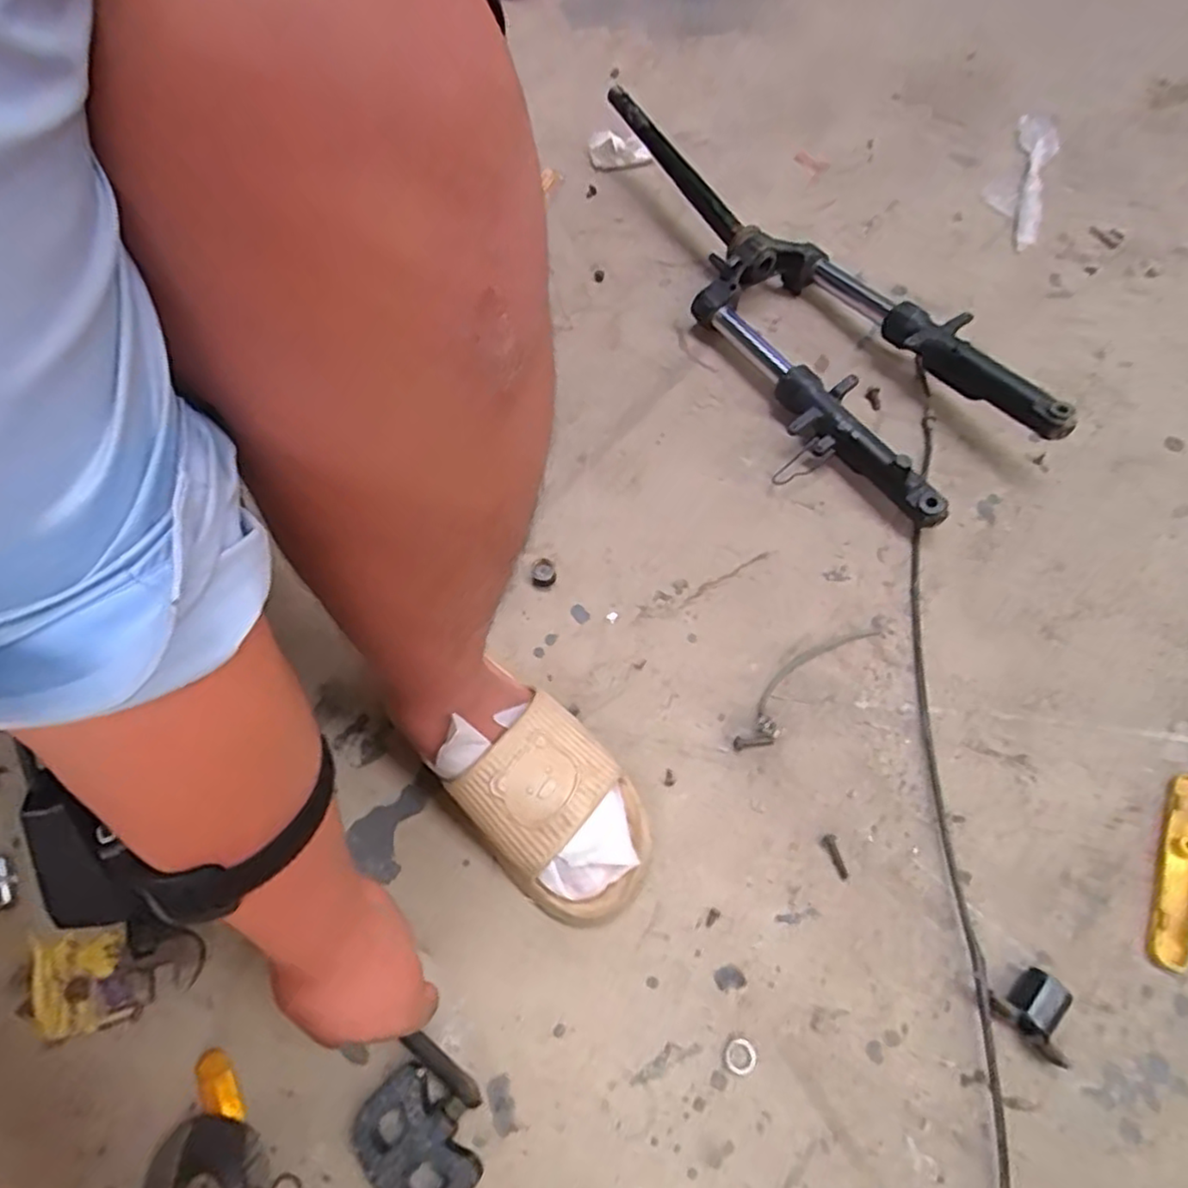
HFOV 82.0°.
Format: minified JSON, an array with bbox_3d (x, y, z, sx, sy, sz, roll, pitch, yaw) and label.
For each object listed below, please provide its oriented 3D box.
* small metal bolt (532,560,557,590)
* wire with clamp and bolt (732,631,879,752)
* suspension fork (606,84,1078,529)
[{"bbox_3d":[-0.048,-0.018,0.654,0.024,0.014,0.025,0,63,1],"label":"small metal bolt"},{"bbox_3d":[0.183,0.075,0.600,0.170,0.010,0.037,-40,69,-17],"label":"wire with clamp and bolt"},{"bbox_3d":[0.215,-0.364,0.779,0.207,0.096,0.669,-26,66,-12],"label":"suspension fork"}]

